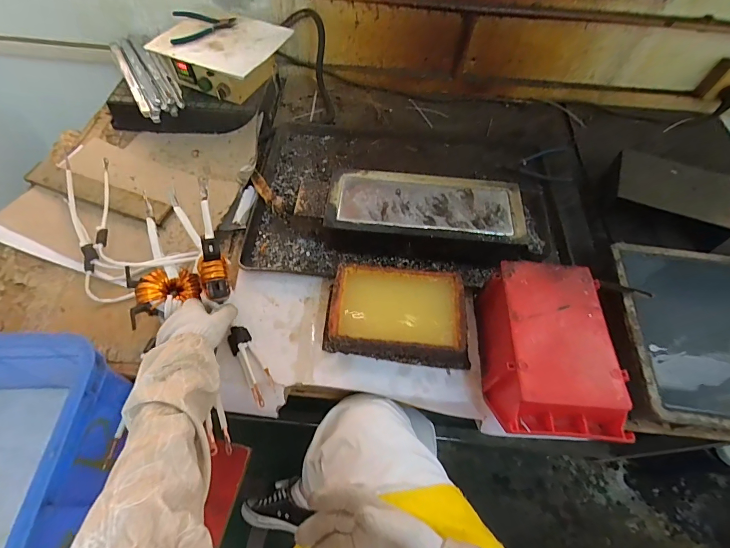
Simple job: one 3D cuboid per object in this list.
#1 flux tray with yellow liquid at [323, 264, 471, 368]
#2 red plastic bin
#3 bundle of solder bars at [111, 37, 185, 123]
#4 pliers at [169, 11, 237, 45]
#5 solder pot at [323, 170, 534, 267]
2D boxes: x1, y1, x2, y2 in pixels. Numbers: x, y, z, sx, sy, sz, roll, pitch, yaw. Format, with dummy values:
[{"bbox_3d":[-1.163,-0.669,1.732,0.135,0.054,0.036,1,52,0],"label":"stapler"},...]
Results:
[{"bbox_3d":[0.054,0.064,0.573,0.215,0.067,0.135,6,59,1],"label":"flux tray with yellow liquid"},{"bbox_3d":[0.252,0.107,0.518,0.150,0.101,0.229,3,59,-1],"label":"red plastic bin"},{"bbox_3d":[-0.501,-0.463,0.844,0.095,0.036,0.309,-26,63,-17],"label":"bundle of solder bars"},{"bbox_3d":[-0.354,-0.547,0.806,0.134,0.011,0.126,-8,59,-7],"label":"pliers"},{"bbox_3d":[0.102,-0.099,0.664,0.338,0.086,0.151,6,59,1],"label":"solder pot"}]

